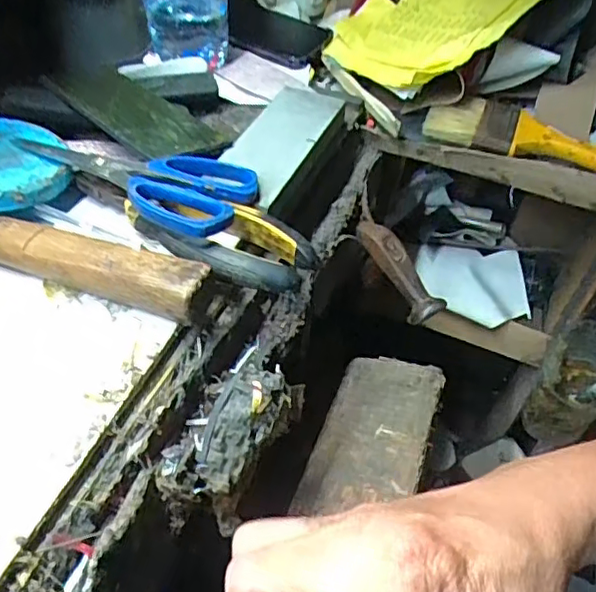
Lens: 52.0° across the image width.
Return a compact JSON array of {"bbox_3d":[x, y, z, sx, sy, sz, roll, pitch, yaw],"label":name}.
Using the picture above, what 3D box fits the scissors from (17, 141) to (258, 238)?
[{"bbox_3d":[-0.115,-0.089,0.423,0.171,0.007,0.078,18,46,12],"label":"scissors"}]

